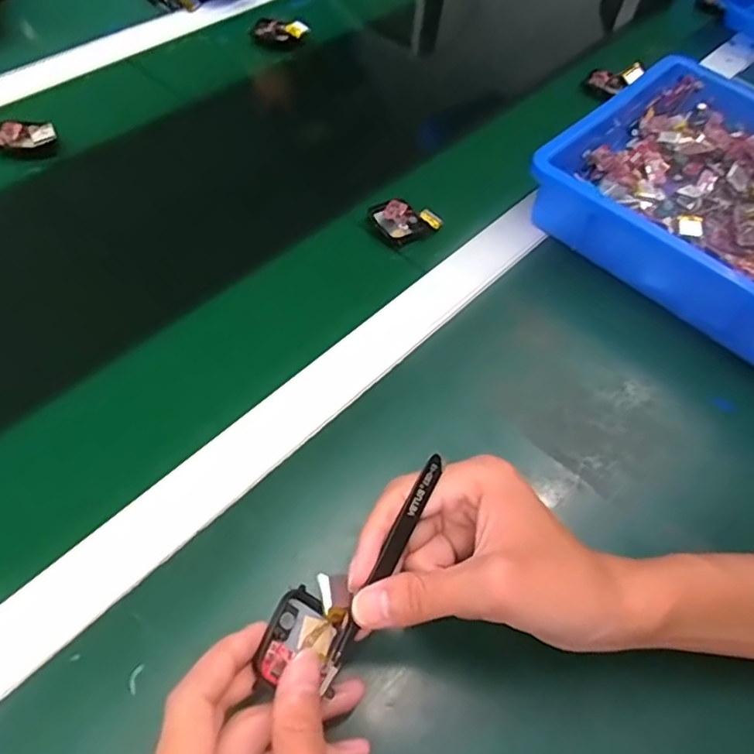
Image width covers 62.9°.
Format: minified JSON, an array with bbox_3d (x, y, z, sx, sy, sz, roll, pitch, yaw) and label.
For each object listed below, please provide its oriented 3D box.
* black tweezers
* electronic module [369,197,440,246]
[{"bbox_3d":[0.008,0.085,0.290,0.010,0.012,0.103,25,72,13],"label":"black tweezers"},{"bbox_3d":[0.024,-0.132,0.512,0.051,0.017,0.039,-18,59,-15],"label":"electronic module"}]

